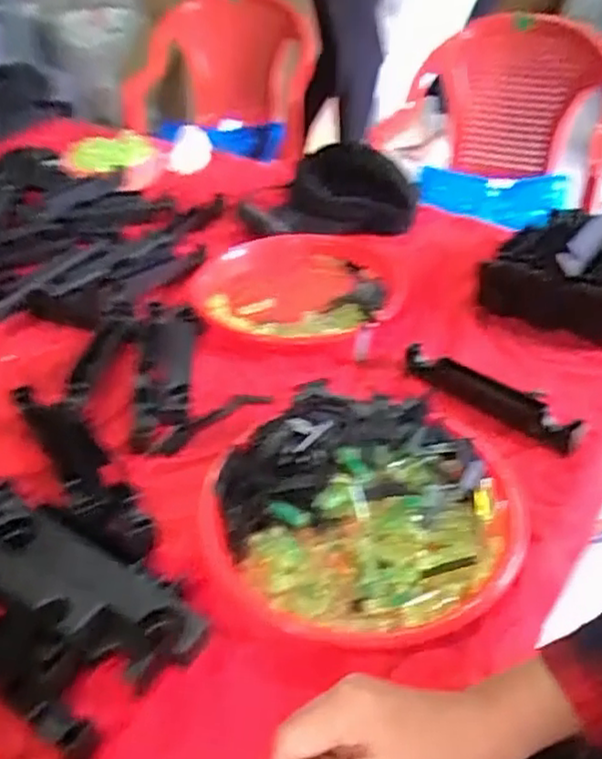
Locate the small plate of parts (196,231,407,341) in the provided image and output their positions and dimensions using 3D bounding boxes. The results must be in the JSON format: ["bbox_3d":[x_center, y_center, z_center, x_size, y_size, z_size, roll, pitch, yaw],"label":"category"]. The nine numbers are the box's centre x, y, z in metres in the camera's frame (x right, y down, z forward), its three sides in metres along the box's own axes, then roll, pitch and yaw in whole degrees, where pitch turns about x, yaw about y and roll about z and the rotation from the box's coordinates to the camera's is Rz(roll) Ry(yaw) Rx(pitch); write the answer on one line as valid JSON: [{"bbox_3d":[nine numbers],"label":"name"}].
[{"bbox_3d":[0.000,-0.113,0.838,0.240,0.038,0.233,-1,37,1],"label":"small plate of parts"}]

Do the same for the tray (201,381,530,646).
[{"bbox_3d":[0.049,0.098,0.554,0.251,0.041,0.232,-1,39,1],"label":"tray"}]

